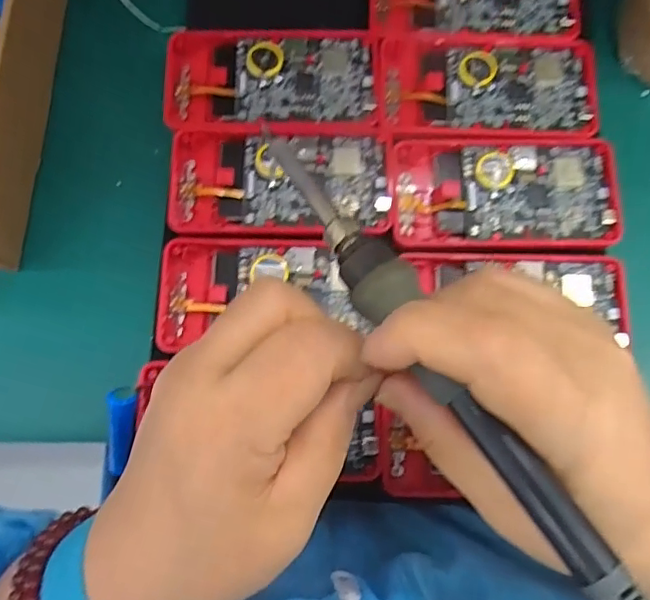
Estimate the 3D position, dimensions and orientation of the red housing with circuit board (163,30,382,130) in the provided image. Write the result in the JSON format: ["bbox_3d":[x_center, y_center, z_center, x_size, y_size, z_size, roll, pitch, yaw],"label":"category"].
[{"bbox_3d":[-0.030,-0.130,0.326,0.123,0.009,0.062,-1,78,1],"label":"red housing with circuit board"}]

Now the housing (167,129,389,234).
[{"bbox_3d":[-0.025,-0.066,0.314,0.120,0.010,0.061,1,78,2],"label":"housing"}]

